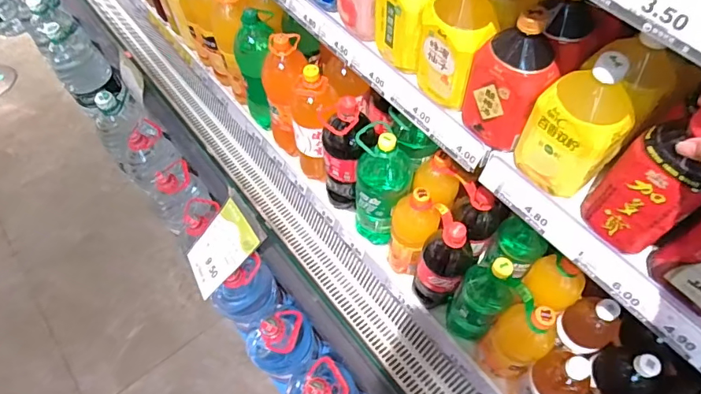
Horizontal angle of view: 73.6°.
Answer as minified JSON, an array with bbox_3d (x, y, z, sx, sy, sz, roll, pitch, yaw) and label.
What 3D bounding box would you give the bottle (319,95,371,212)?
[{"bbox_3d":[-0.013,-0.075,0.962,0.088,0.302,0.098,-5,64,-6],"label":"bottle"}]

